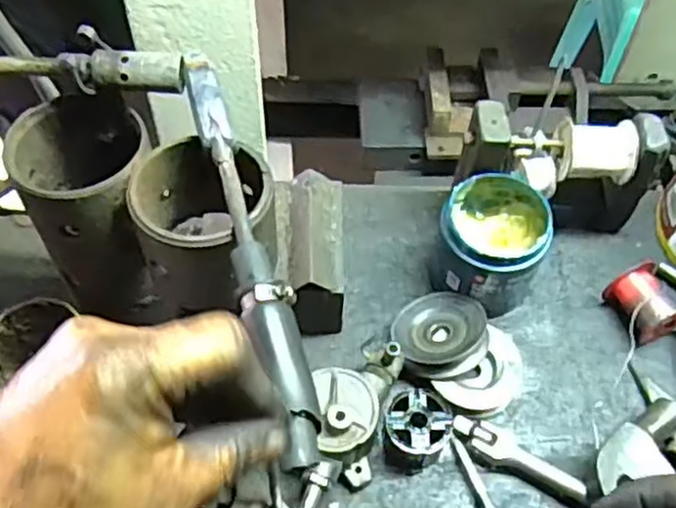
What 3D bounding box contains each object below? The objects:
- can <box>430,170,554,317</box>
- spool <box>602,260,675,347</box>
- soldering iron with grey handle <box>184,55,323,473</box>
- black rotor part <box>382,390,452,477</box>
[{"bbox_3d":[0.134,-0.005,0.632,0.088,0.099,0.095,0,56,-1],"label":"can"},{"bbox_3d":[0.275,0.043,0.637,0.055,0.046,0.064,-12,57,-9],"label":"spool"},{"bbox_3d":[-0.054,-0.013,0.409,0.025,0.028,0.274,-15,57,-11],"label":"soldering iron with grey handle"},{"bbox_3d":[0.063,0.142,0.572,0.051,0.044,0.051,25,59,15],"label":"black rotor part"}]

